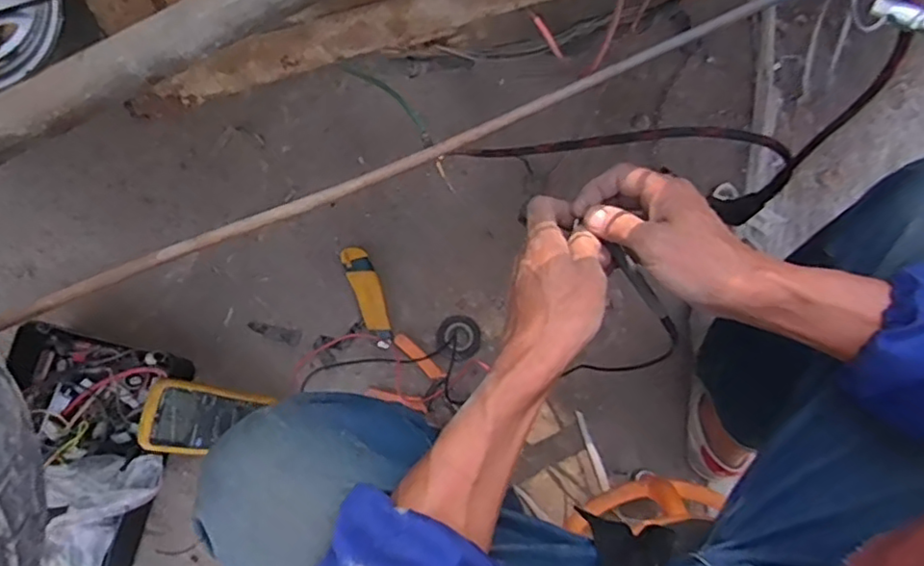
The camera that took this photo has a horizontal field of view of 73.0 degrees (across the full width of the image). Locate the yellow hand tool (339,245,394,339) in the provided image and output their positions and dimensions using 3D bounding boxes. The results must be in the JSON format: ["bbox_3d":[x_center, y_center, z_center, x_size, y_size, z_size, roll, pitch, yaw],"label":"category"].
[{"bbox_3d":[-0.134,0.015,0.908,0.040,0.027,0.144,-24,79,-4],"label":"yellow hand tool"}]

